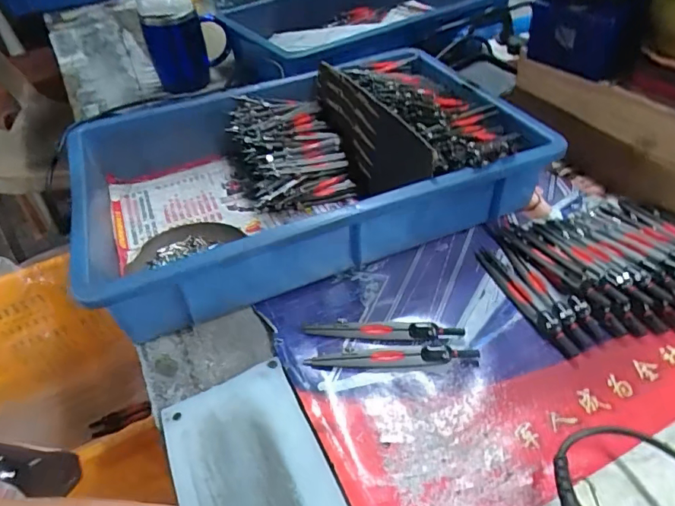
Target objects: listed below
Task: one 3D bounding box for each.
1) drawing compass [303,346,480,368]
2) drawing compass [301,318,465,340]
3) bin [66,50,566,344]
[{"bbox_3d":[0.042,0.080,0.378,0.130,0.005,0.017,-2,43,3],"label":"drawing compass"},{"bbox_3d":[0.035,0.062,0.393,0.127,0.006,0.016,0,43,6],"label":"drawing compass"},{"bbox_3d":[-0.036,-0.100,0.516,0.434,0.084,0.308,-18,44,-14],"label":"bin"}]

